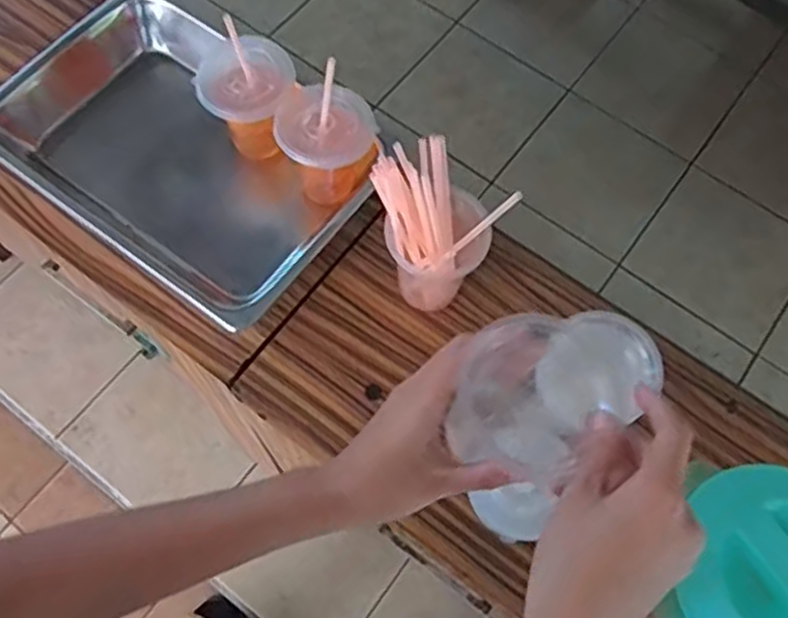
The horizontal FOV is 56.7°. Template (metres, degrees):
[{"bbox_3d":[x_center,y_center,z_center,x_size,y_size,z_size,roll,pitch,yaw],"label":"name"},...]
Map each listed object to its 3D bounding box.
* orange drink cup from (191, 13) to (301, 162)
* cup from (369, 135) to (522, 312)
[{"bbox_3d":[-0.141,-0.203,0.742,0.089,0.134,0.079,20,69,6],"label":"orange drink cup"},{"bbox_3d":[0.036,-0.070,0.645,0.105,0.152,0.082,25,69,8],"label":"cup"}]

